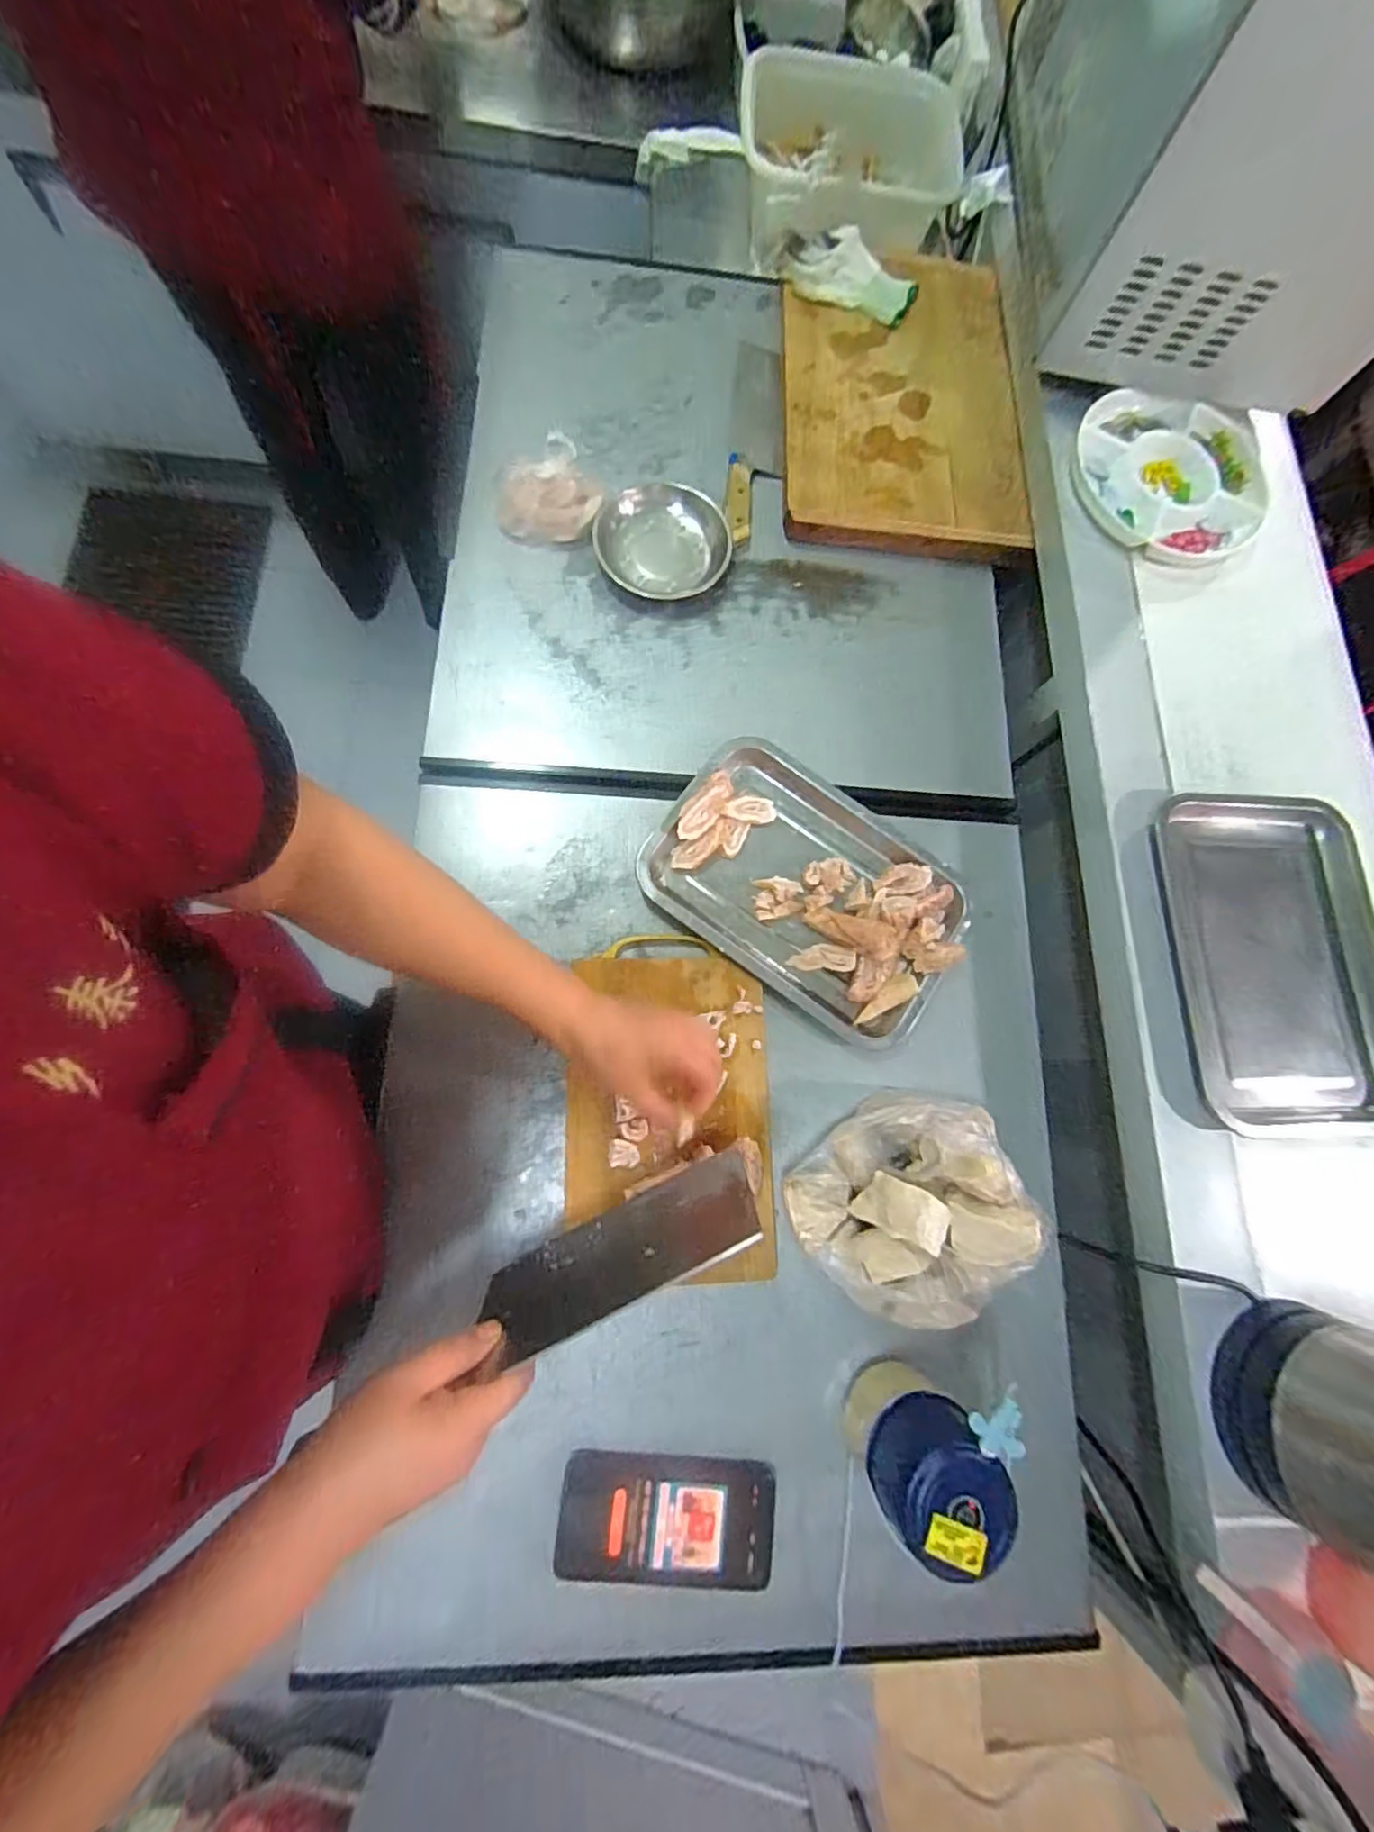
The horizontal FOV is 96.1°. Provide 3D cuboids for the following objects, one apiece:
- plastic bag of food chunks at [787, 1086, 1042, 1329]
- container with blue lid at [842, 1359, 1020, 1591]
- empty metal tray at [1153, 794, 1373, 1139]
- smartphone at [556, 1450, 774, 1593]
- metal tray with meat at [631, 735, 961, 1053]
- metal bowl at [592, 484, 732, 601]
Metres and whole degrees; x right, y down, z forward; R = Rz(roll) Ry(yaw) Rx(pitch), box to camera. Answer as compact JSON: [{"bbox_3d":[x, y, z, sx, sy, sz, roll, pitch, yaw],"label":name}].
[{"bbox_3d":[0.194,0.239,0.508,0.186,0.080,0.167,-39,81,-9],"label":"plastic bag of food chunks"},{"bbox_3d":[0.176,0.407,0.464,0.084,0.113,0.082,1,77,-6],"label":"container with blue lid"},{"bbox_3d":[0.575,0.038,0.585,0.226,0.029,0.301,0,79,-7],"label":"empty metal tray"},{"bbox_3d":[-0.013,0.475,0.484,0.169,0.013,0.080,8,69,-7],"label":"smartphone"},{"bbox_3d":[0.120,-0.030,0.609,0.311,0.045,0.211,36,76,3],"label":"metal tray with meat"},{"bbox_3d":[-0.027,-0.411,0.676,0.144,0.028,0.123,-5,78,-7],"label":"metal bowl"}]

